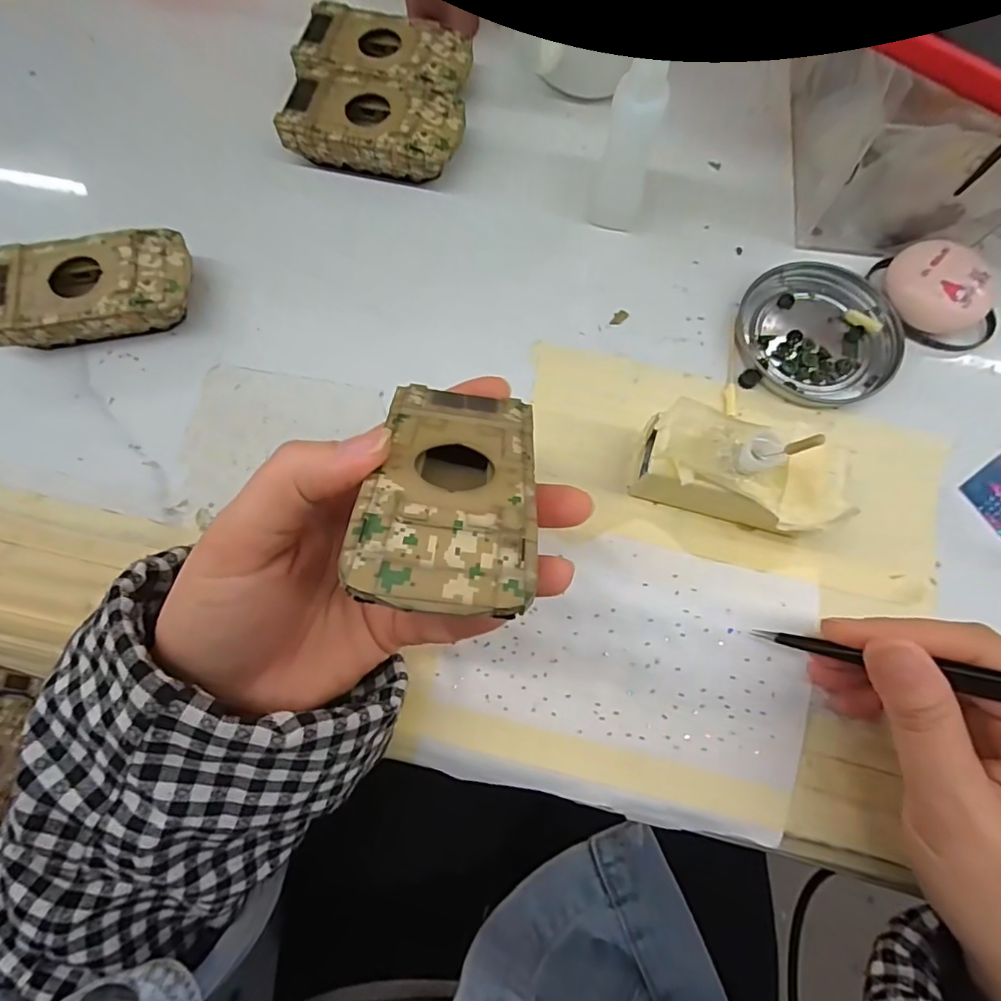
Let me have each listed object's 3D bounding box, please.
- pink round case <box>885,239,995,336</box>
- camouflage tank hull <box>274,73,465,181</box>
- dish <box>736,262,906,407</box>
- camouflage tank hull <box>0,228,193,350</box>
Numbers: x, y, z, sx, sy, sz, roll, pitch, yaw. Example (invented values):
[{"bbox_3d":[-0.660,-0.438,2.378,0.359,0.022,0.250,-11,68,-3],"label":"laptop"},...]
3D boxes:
[{"bbox_3d":[0.217,-0.106,0.272,0.039,0.023,0.046,-13,74,-3],"label":"pink round case"},{"bbox_3d":[-0.069,-0.205,0.303,0.092,0.025,0.045,10,74,4],"label":"camouflage tank hull"},{"bbox_3d":[0.162,-0.086,0.275,0.075,0.008,0.077,0,73,1],"label":"dish"},{"bbox_3d":[-0.201,-0.105,0.272,0.091,0.028,0.049,-9,74,-2],"label":"camouflage tank hull"}]

